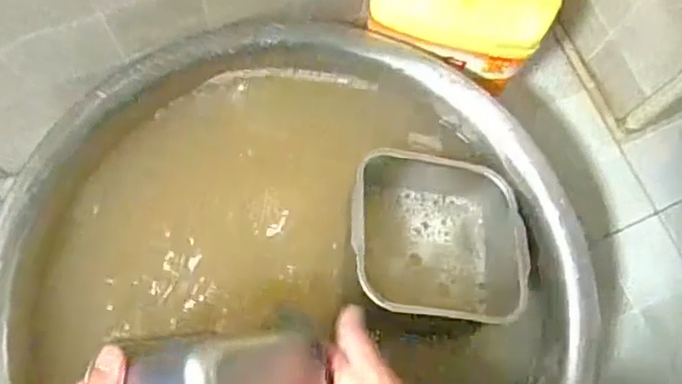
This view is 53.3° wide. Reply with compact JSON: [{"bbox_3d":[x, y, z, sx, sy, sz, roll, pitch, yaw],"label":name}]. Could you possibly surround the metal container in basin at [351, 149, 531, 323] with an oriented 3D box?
[{"bbox_3d":[0.080,0.035,0.559,0.140,0.048,0.128,7,73,0],"label":"metal container in basin"}]

